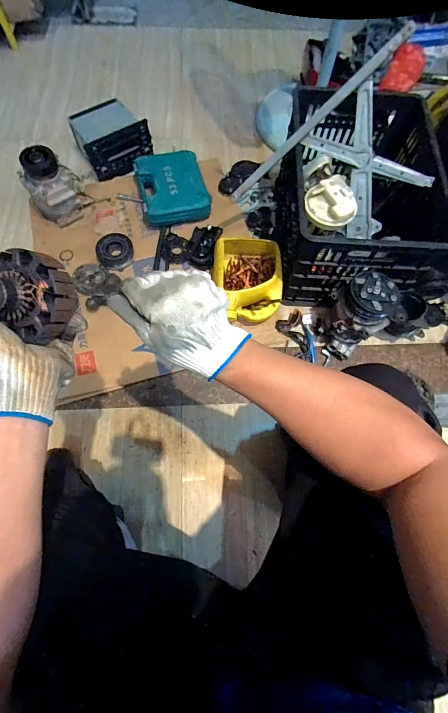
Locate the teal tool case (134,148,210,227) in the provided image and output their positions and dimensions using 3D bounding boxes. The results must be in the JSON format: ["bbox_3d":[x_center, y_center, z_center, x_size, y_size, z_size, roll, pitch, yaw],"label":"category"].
[{"bbox_3d":[-0.161,-0.521,1.024,0.206,0.073,0.248,-18,71,-8],"label":"teal tool case"}]

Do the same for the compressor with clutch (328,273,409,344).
[{"bbox_3d":[0.328,-0.108,0.799,0.116,0.163,0.120,8,70,1],"label":"compressor with clutch"}]

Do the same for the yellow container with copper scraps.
[{"bbox_3d":[0.063,-0.201,0.879,0.175,0.095,0.216,-1,70,-2],"label":"yellow container with copper scraps"}]

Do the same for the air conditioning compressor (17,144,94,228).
[{"bbox_3d":[-0.488,-0.493,0.948,0.158,0.184,0.112,-30,73,-12],"label":"air conditioning compressor"}]

